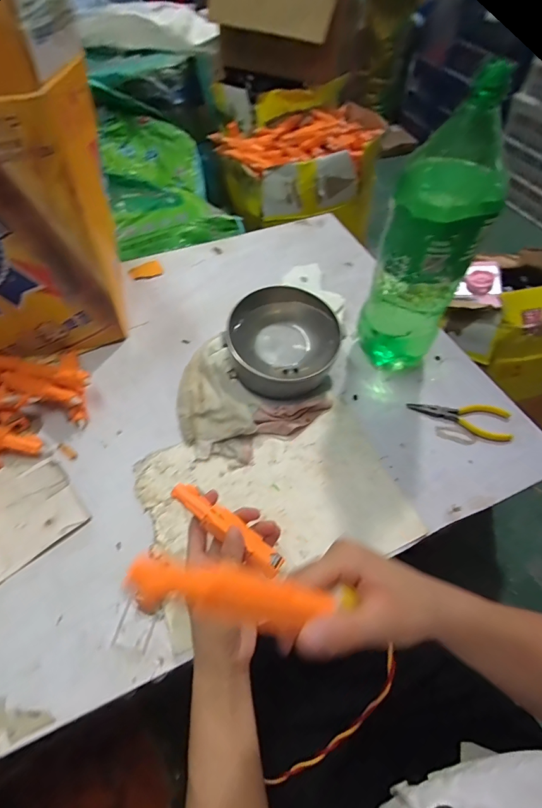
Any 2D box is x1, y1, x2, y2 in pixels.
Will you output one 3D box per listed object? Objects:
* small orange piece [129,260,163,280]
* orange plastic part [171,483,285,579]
[{"bbox_3d":[-0.207,-0.222,0.657,0.053,0.012,0.032,-24,58,-15],"label":"small orange piece"},{"bbox_3d":[-0.040,0.111,0.363,0.119,0.016,0.022,35,63,11],"label":"orange plastic part"}]

